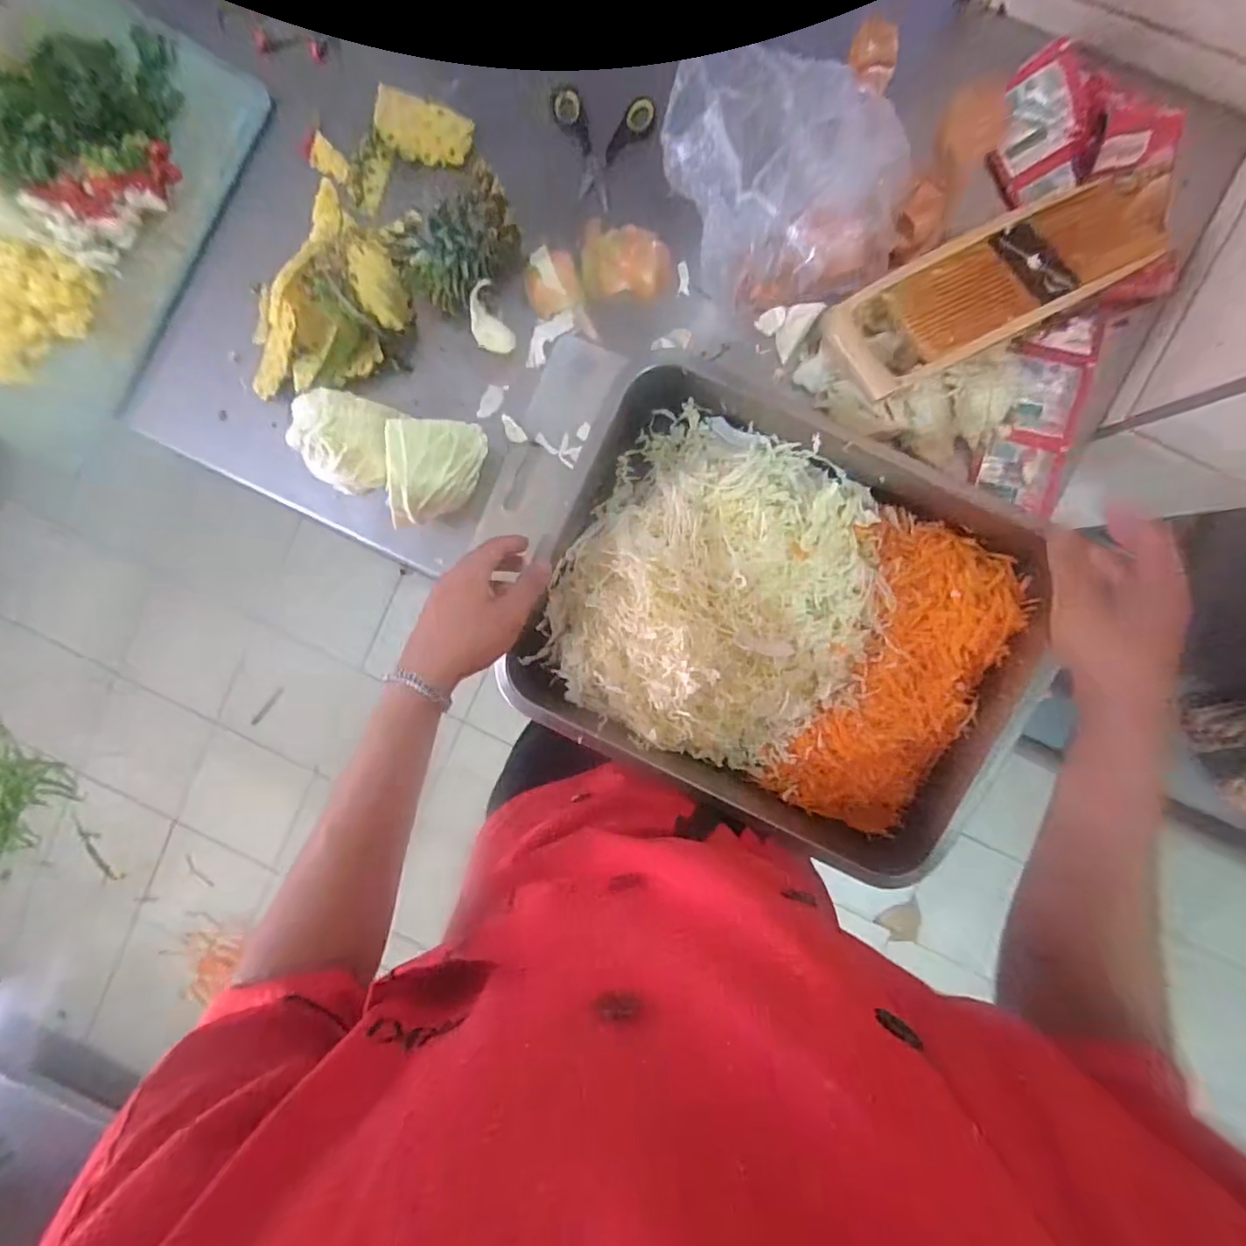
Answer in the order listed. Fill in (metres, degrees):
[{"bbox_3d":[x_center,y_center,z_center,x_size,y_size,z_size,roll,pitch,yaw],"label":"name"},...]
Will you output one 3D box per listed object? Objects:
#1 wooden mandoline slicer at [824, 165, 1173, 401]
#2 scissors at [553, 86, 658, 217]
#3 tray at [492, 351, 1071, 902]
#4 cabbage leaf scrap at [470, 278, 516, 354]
[{"bbox_3d":[0.341,-0.309,0.508,0.315,0.026,0.109,-27,73,3],"label":"wooden mandoline slicer"},{"bbox_3d":[-0.022,-0.455,0.551,0.095,0.013,0.097,8,94,3],"label":"scissors"},{"bbox_3d":[0.139,-0.014,0.518,0.436,0.076,0.372,25,95,1],"label":"tray"},{"bbox_3d":[-0.131,-0.292,0.552,0.035,0.007,0.063,-27,117,-4],"label":"cabbage leaf scrap"}]

